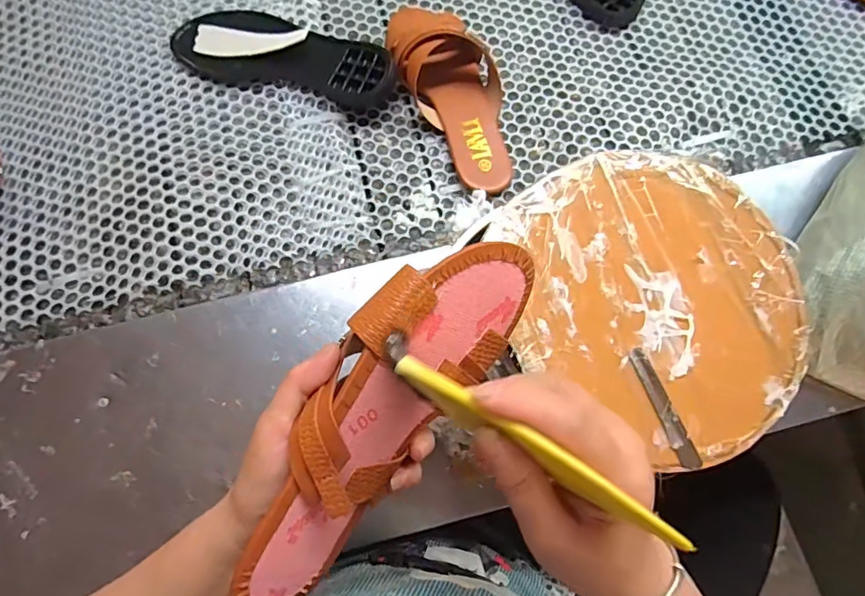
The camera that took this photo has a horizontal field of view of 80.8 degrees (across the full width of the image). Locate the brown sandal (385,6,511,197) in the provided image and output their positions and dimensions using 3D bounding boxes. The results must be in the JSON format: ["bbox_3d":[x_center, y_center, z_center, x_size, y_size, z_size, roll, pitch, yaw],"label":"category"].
[{"bbox_3d":[0.022,-0.216,0.521,0.100,0.060,0.228,-15,82,-1],"label":"brown sandal"}]

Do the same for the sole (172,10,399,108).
[{"bbox_3d":[-0.154,-0.265,0.539,0.247,0.038,0.090,16,82,3],"label":"sole"}]

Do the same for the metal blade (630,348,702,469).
[{"bbox_3d":[0.167,0.079,0.369,0.014,0.004,0.089,-22,74,-2],"label":"metal blade"}]

